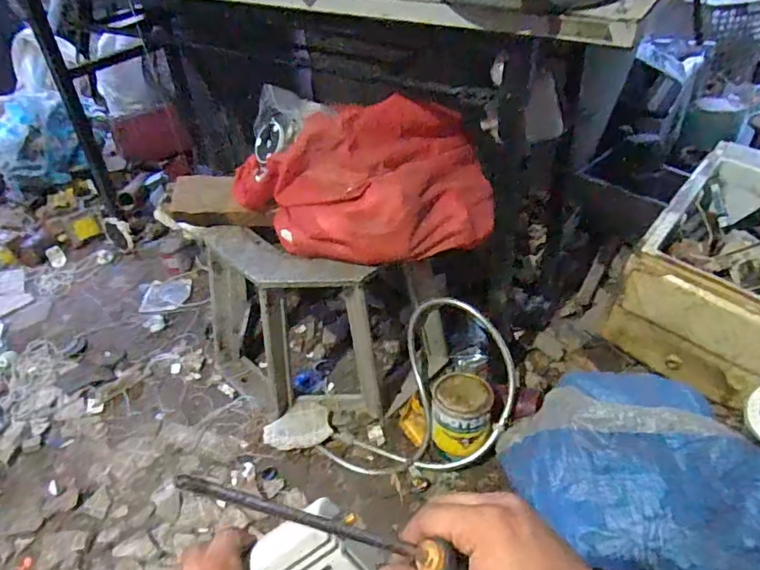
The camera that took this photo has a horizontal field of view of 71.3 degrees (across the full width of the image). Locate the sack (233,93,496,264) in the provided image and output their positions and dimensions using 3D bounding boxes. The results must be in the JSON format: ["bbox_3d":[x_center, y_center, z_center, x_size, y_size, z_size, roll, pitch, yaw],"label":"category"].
[{"bbox_3d":[-0.035,-0.172,0.867,0.428,0.173,0.221,-1,39,3],"label":"sack"}]

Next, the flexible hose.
[{"bbox_3d":[0.084,0.199,0.947,0.262,0.188,0.318,26,48,31],"label":"flexible hose"}]

